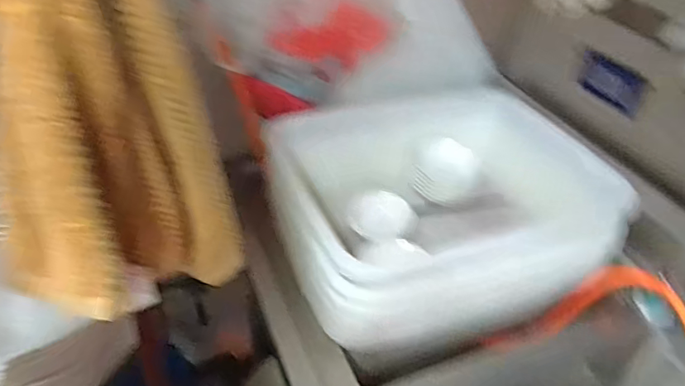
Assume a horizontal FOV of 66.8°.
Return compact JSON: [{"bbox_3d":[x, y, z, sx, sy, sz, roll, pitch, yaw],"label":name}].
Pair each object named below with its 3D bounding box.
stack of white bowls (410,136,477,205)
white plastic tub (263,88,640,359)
[{"bbox_3d":[0.199,-0.047,1.023,0.126,0.088,0.118,10,38,3],"label":"stack of white bowls"},{"bbox_3d":[0.151,-0.002,0.930,0.532,0.168,0.439,-9,41,-19],"label":"white plastic tub"}]

